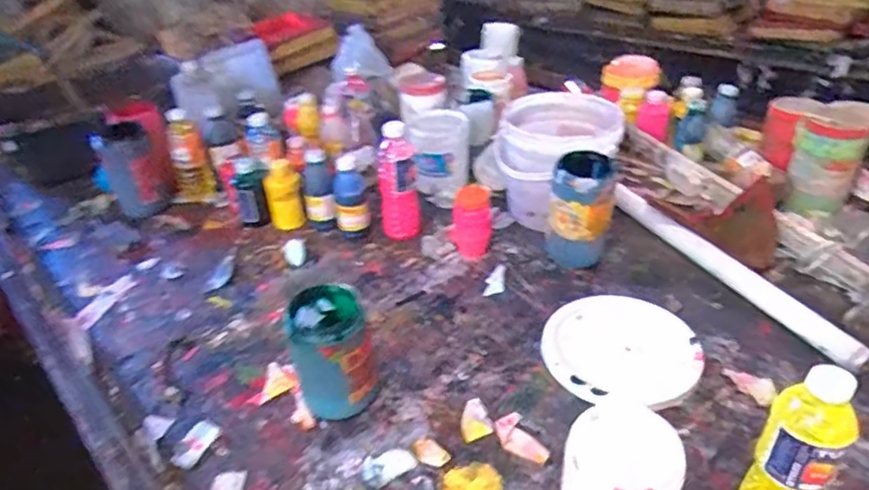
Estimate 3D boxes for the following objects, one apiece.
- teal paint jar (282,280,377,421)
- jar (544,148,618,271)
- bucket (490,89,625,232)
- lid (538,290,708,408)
[{"bbox_3d":[-0.123,0.131,0.739,0.097,0.145,0.103,-4,36,3],"label":"teal paint jar"},{"bbox_3d":[0.229,-0.054,0.942,0.099,0.159,0.101,5,37,15],"label":"jar"},{"bbox_3d":[0.217,-0.137,1.045,0.204,0.181,0.208,-4,36,3],"label":"bucket"},{"bbox_3d":[0.246,0.135,0.803,0.200,0.013,0.202,-2,34,1],"label":"lid"}]

